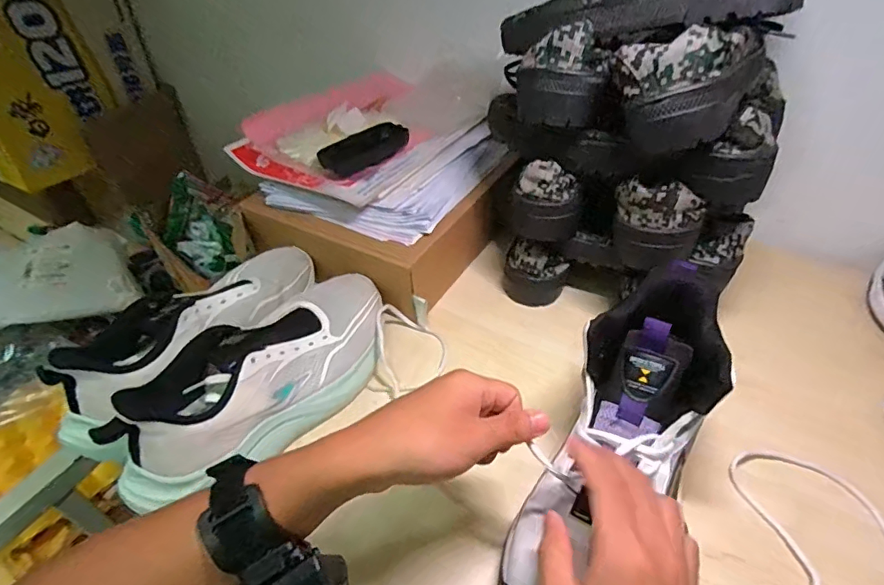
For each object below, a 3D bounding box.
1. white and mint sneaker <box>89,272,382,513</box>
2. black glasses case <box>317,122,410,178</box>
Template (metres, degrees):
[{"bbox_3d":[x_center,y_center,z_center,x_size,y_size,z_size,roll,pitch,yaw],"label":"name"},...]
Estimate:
[{"bbox_3d":[-0.150,0.069,0.442,0.098,0.093,0.273,21,47,24],"label":"white and mint sneaker"},{"bbox_3d":[-0.091,-0.173,0.594,0.037,0.031,0.110,32,53,33],"label":"black glasses case"}]

